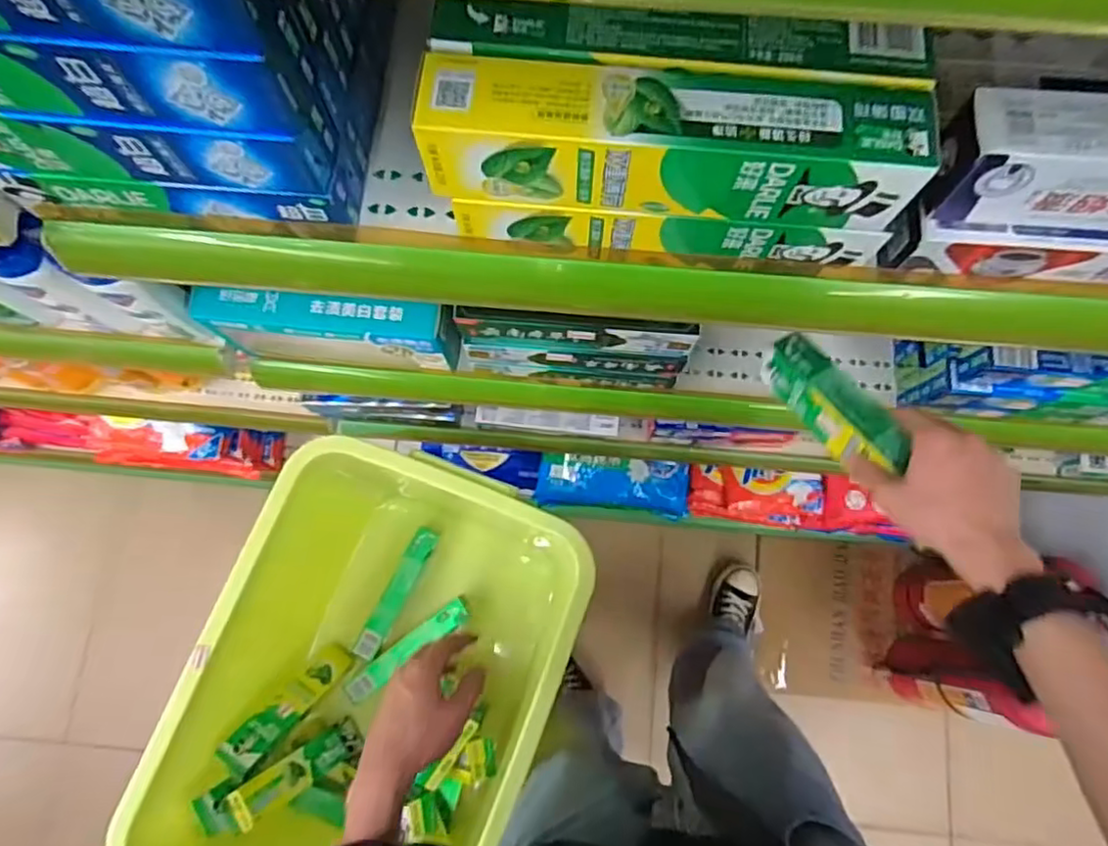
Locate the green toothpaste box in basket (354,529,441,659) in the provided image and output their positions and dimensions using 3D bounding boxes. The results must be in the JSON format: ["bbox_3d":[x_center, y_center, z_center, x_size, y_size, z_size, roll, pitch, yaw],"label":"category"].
[{"bbox_3d":[-0.222,0.242,0.926,0.034,0.035,0.191,26,79,6],"label":"green toothpaste box in basket"}]

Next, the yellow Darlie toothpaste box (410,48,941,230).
[{"bbox_3d":[0.056,-0.137,0.318,0.231,0.052,0.046,5,78,2],"label":"yellow Darlie toothpaste box"}]

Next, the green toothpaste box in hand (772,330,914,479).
[{"bbox_3d":[0.234,-0.015,0.541,0.042,0.042,0.140,-31,56,-6],"label":"green toothpaste box in hand"}]

